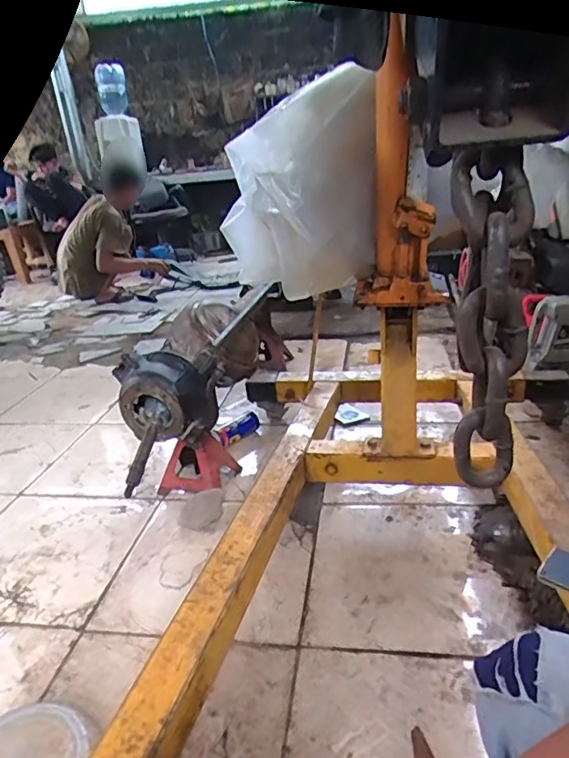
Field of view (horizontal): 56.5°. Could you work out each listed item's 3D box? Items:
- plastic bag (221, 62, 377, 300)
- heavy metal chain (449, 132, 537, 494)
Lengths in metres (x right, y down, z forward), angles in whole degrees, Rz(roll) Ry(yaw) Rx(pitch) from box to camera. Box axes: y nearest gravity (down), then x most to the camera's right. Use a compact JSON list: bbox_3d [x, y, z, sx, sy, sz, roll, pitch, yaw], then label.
[{"bbox_3d":[0.024,-0.321,0.948,0.262,0.349,0.185,-3,23,5],"label":"plastic bag"},{"bbox_3d":[0.109,-0.025,0.286,0.042,0.183,0.038,4,24,19],"label":"heavy metal chain"}]

